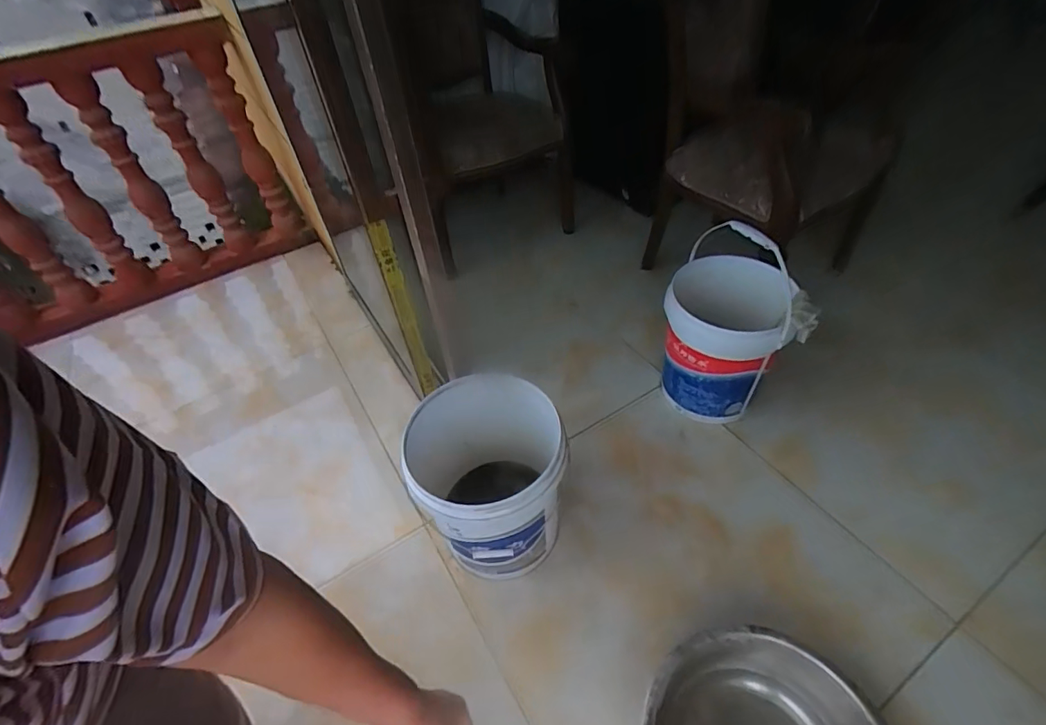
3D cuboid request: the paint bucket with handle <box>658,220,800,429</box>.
[{"bbox_3d":[0.514,-0.106,1.299,0.270,0.492,0.282,-4,46,4],"label":"paint bucket with handle"}]

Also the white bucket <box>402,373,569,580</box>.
[{"bbox_3d":[-0.078,0.252,1.078,0.302,0.384,0.328,-4,46,4],"label":"white bucket"}]

